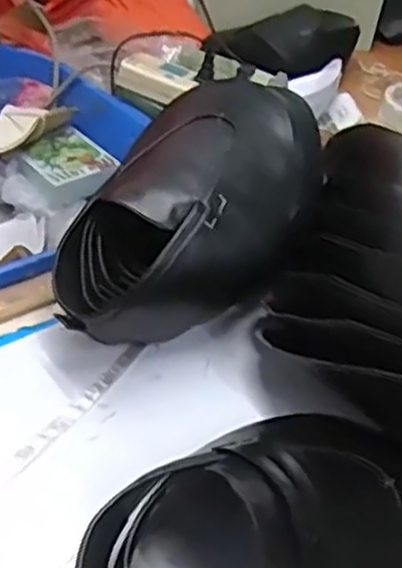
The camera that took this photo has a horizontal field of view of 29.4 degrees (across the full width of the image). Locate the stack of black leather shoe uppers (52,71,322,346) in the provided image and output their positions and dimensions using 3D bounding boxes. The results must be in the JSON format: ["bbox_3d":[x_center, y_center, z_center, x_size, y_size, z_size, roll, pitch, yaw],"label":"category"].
[{"bbox_3d":[-0.005,-0.059,0.626,0.161,0.113,0.244,22,43,15],"label":"stack of black leather shoe uppers"}]

